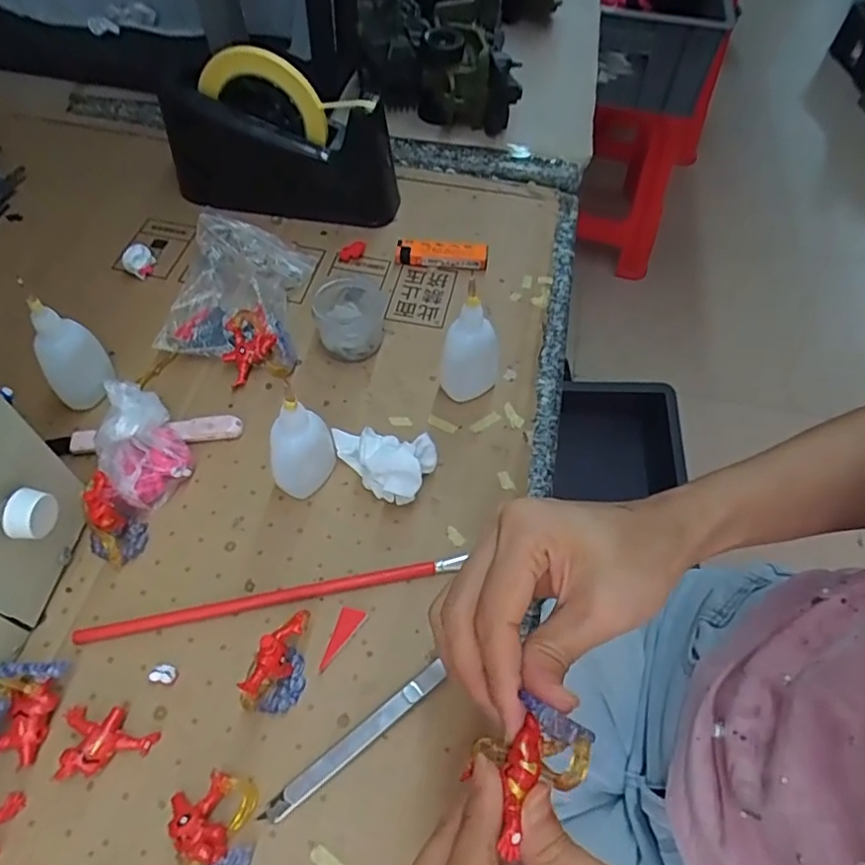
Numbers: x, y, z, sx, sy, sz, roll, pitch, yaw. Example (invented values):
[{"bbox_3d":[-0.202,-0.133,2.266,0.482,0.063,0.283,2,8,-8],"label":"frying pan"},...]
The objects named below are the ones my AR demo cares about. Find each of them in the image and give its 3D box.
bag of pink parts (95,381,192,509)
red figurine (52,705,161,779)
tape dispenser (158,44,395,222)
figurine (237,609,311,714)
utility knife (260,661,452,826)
[{"bbox_3d":[-0.191,0.008,0.395,0.049,0.047,0.073,-27,60,-18],"label":"bag of pink parts"},{"bbox_3d":[-0.172,0.161,0.320,0.047,0.014,0.033,-4,56,-3],"label":"red figurine"},{"bbox_3d":[-0.131,-0.254,0.525,0.200,0.117,0.053,9,56,5],"label":"tape dispenser"},{"bbox_3d":[-0.080,0.125,0.326,0.020,0.049,0.052,23,58,14],"label":"figurine"},{"bbox_3d":[-0.040,0.163,0.323,0.113,0.012,0.012,-33,62,-21],"label":"utility knife"}]

